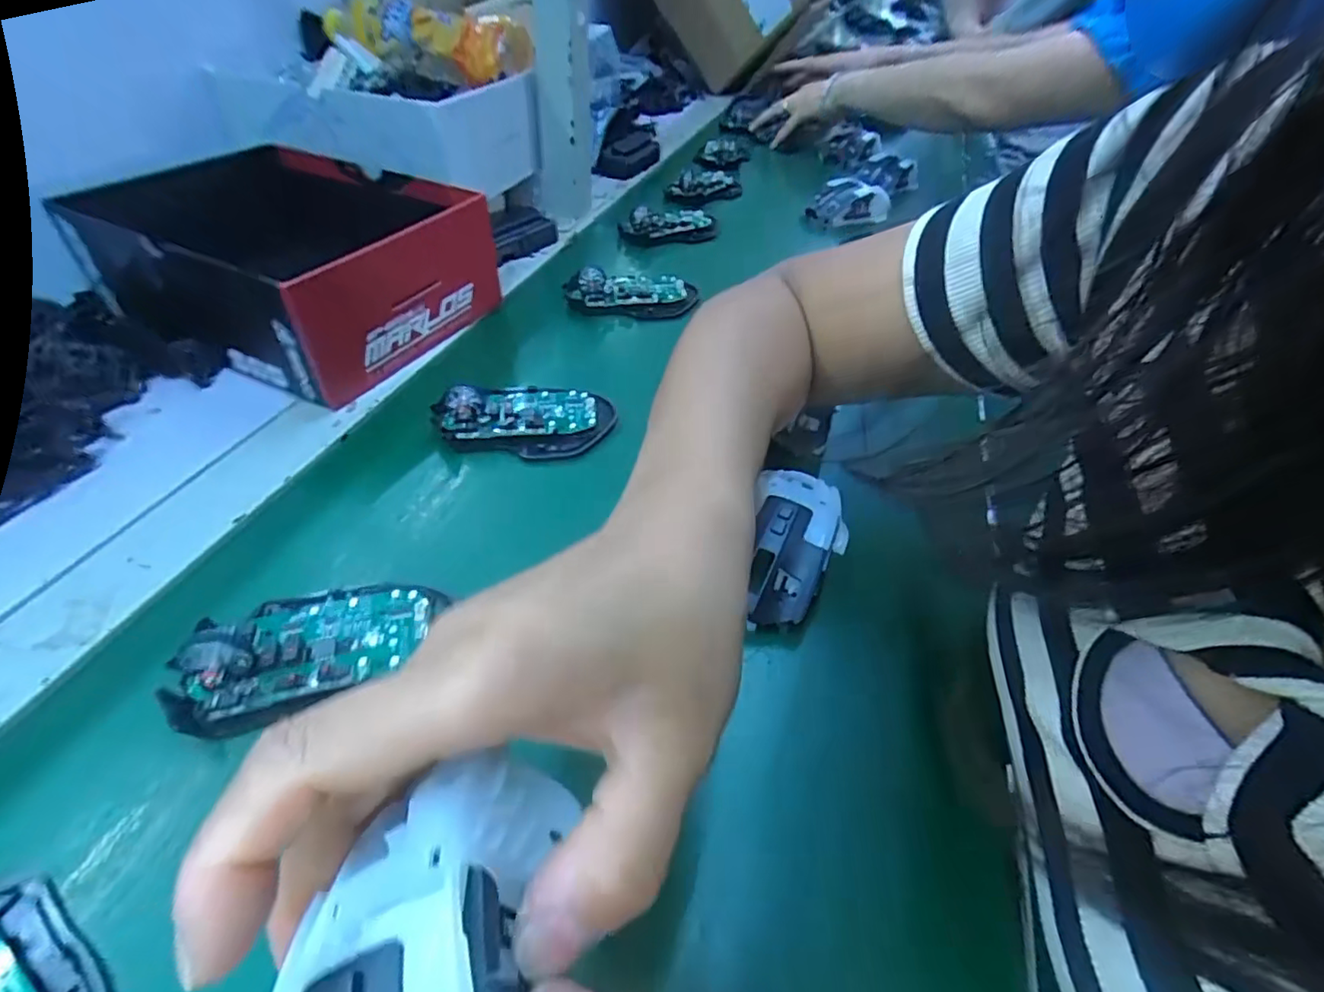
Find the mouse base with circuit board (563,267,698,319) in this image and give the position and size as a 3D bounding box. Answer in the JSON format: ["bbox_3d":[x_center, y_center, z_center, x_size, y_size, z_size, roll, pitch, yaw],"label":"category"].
[{"bbox_3d":[-0.027,-0.186,0.537,0.114,0.031,0.062,3,44,-1],"label":"mouse base with circuit board"}]

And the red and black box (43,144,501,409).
[{"bbox_3d":[-0.288,-0.189,0.480,0.252,0.090,0.196,21,46,17],"label":"red and black box"}]

